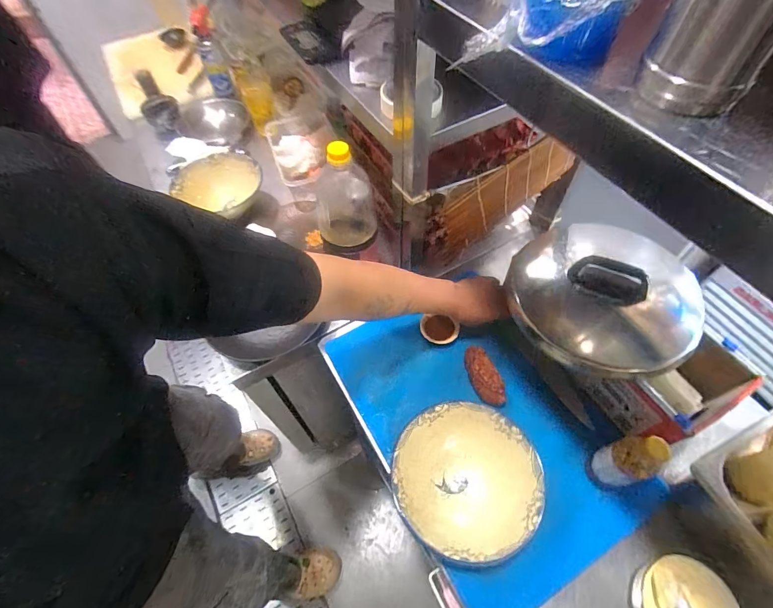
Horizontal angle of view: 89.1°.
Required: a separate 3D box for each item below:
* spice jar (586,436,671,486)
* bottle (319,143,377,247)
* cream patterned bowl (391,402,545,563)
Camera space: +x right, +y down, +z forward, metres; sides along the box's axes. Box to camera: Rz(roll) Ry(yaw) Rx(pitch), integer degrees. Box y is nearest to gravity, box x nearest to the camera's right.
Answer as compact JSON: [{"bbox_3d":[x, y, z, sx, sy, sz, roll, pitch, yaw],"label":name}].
[{"bbox_3d":[0.317,0.215,0.529,0.047,0.145,0.049,-1,57,2],"label":"spice jar"},{"bbox_3d":[-0.068,-0.184,0.648,0.080,0.173,0.082,8,58,7],"label":"bottle"},{"bbox_3d":[0.109,0.248,0.559,0.189,0.087,0.187,-1,57,2],"label":"cream patterned bowl"}]

